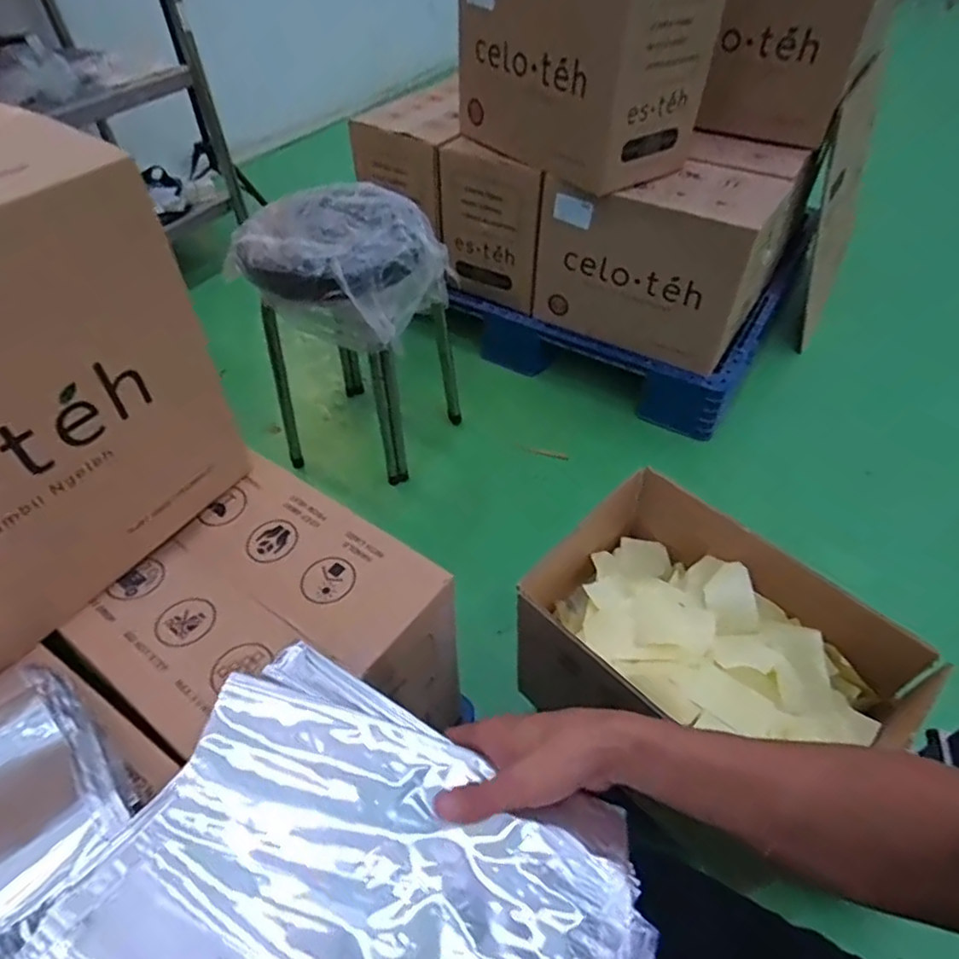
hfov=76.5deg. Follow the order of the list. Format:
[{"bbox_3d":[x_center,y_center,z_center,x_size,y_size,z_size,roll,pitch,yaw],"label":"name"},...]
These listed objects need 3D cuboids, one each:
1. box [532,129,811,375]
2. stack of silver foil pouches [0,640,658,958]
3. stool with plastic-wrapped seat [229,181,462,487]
[{"bbox_3d":[0.433,-0.563,1.442,0.487,0.335,0.425,20,51,16],"label":"box"},{"bbox_3d":[-0.076,0.271,0.358,0.324,0.039,0.269,21,51,17],"label":"stack of silver foil pouches"},{"bbox_3d":[-0.239,-0.286,1.228,0.312,0.498,0.325,20,51,16],"label":"stool with plastic-wrapped seat"}]

